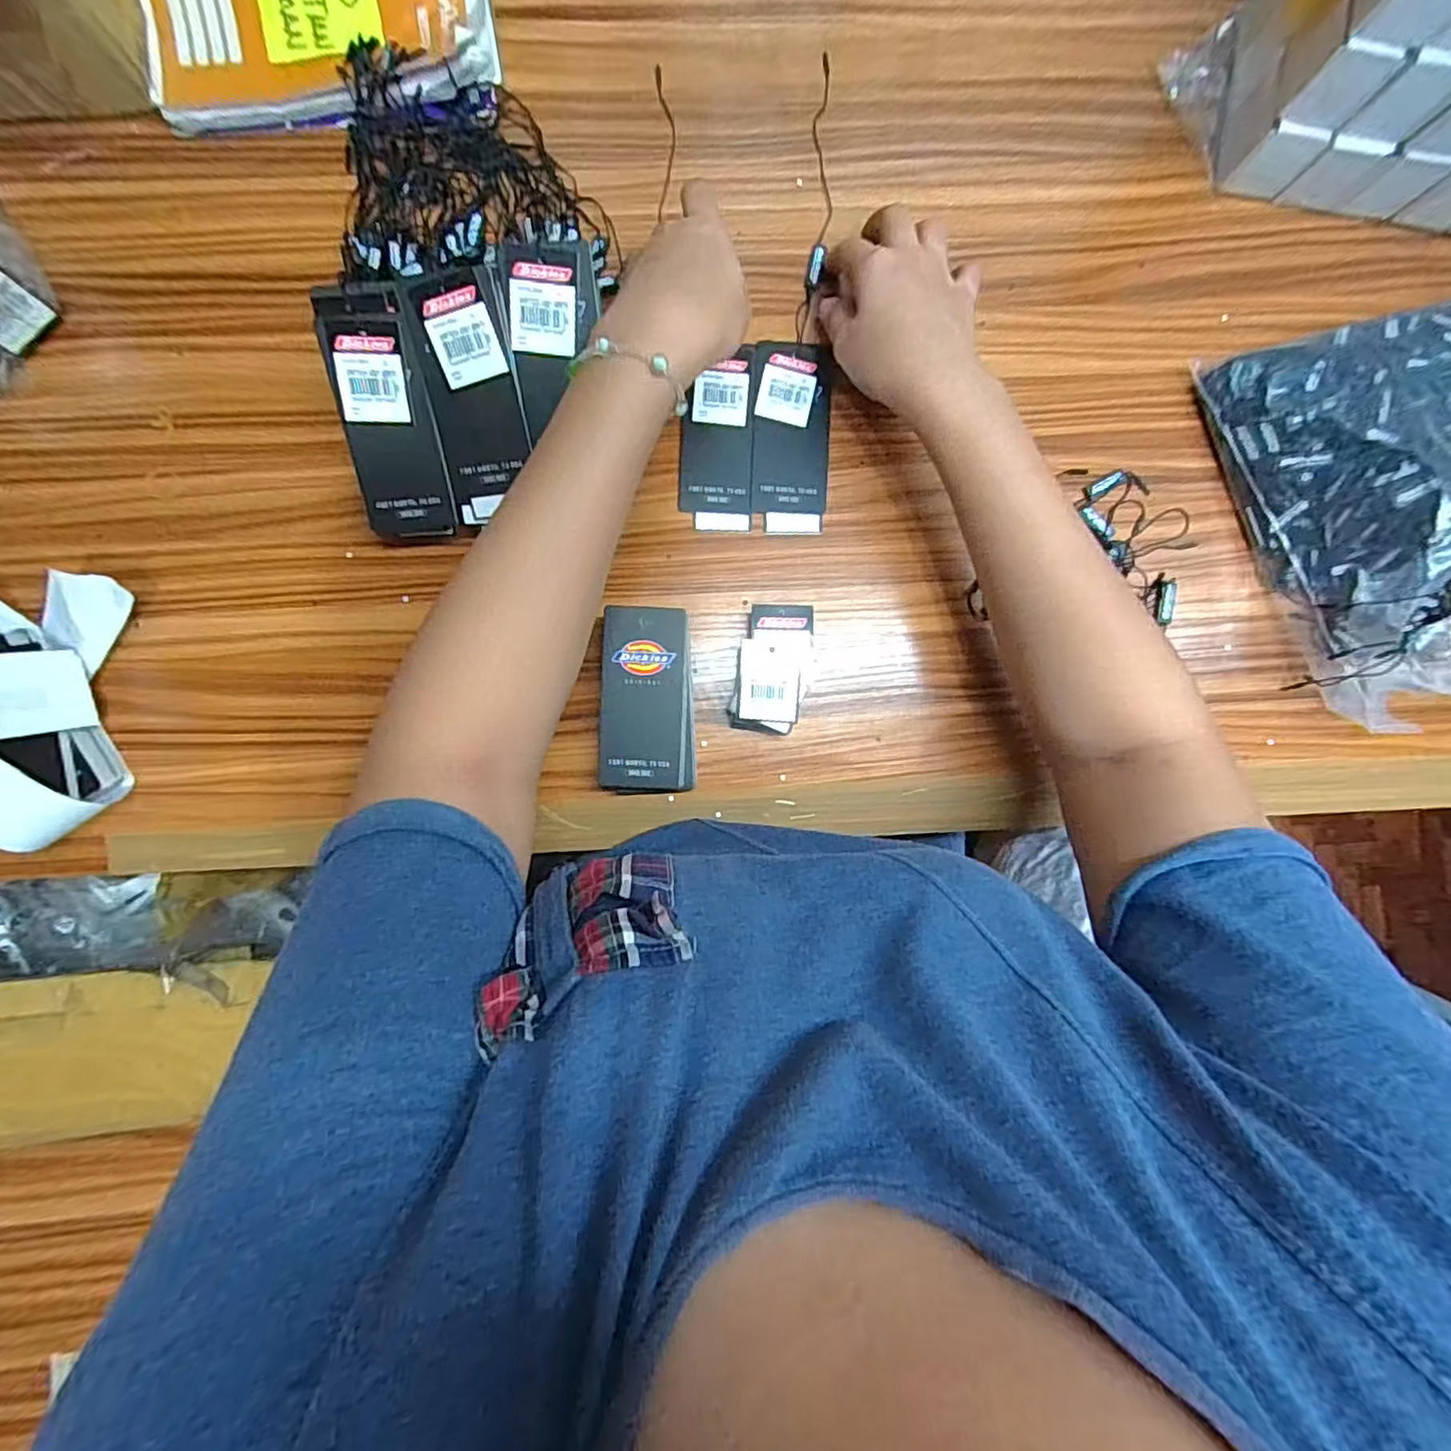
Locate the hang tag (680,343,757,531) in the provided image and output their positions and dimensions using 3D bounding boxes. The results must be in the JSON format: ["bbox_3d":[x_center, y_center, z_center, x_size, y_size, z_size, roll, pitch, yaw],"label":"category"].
[{"bbox_3d":[-0.006,-0.183,0.400,0.046,0.004,0.113,1,92,0],"label":"hang tag"}]

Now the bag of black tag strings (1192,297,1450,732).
[{"bbox_3d":[0.420,-0.119,0.374,0.147,0.075,0.273,-20,91,-2],"label":"bag of black tag strings"}]

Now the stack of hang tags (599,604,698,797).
[{"bbox_3d":[-0.048,-0.015,0.387,0.055,0.028,0.110,-1,90,-2],"label":"stack of hang tags"}]

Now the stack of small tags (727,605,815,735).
[{"bbox_3d":[0.030,-0.035,0.392,0.045,0.025,0.078,10,90,-2],"label":"stack of small tags"}]

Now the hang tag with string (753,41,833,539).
[{"bbox_3d":[0.050,-0.267,0.402,0.048,0.007,0.281,5,91,-2],"label":"hang tag with string"}]

